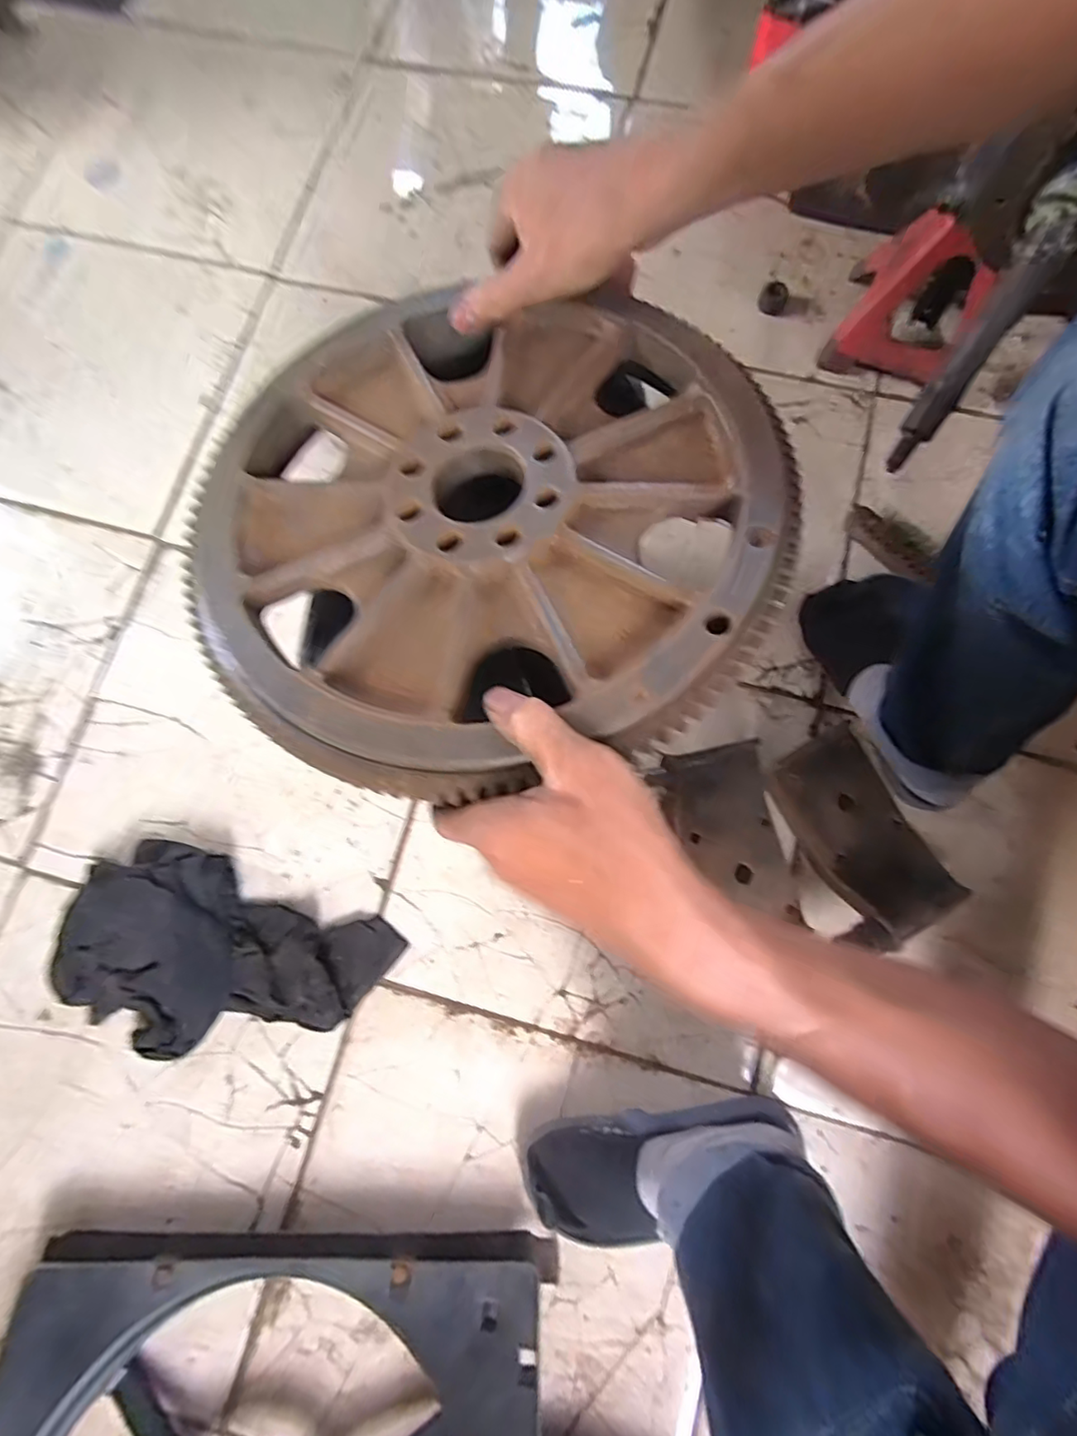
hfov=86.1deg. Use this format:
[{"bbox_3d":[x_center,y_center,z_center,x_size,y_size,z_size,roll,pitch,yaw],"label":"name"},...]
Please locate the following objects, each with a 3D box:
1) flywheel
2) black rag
[{"bbox_3d":[-0.028,-0.102,0.293,0.292,0.049,0.271,-6,79,0],"label":"flywheel"},{"bbox_3d":[-0.334,0.254,0.589,0.337,0.044,0.196,21,80,4],"label":"black rag"}]

